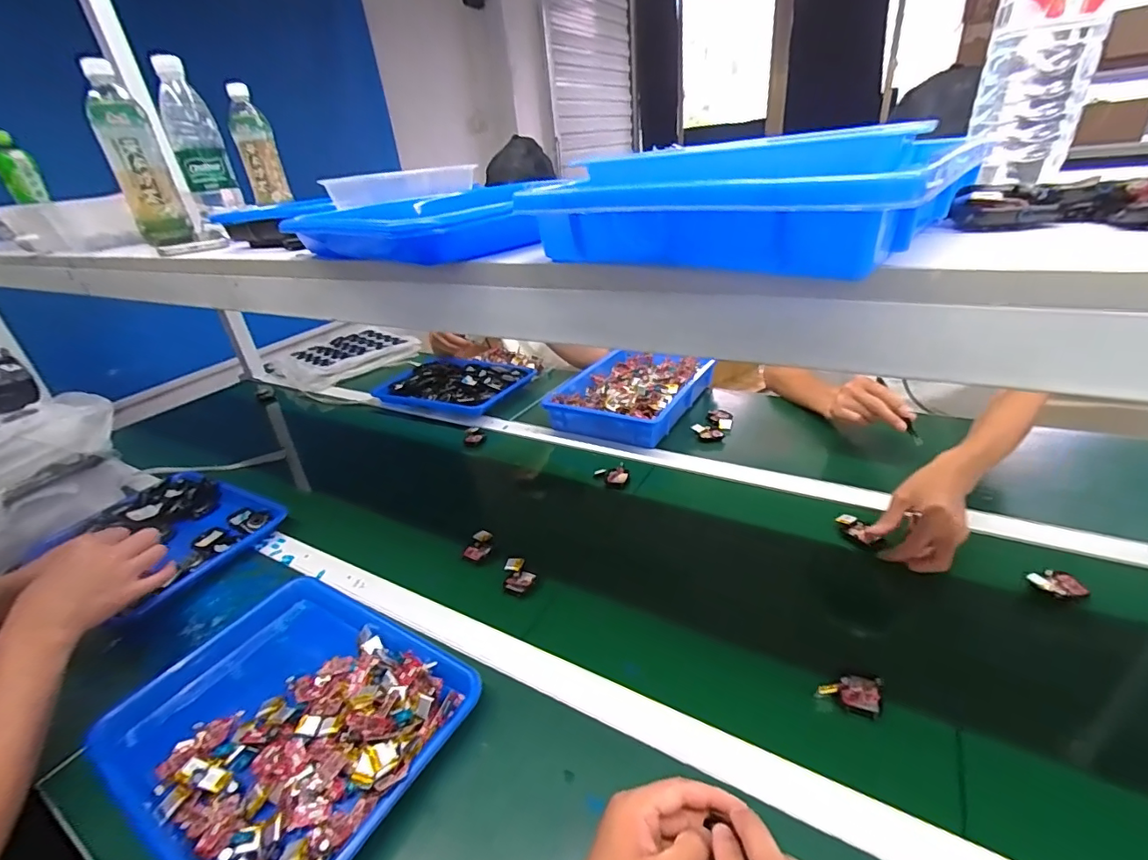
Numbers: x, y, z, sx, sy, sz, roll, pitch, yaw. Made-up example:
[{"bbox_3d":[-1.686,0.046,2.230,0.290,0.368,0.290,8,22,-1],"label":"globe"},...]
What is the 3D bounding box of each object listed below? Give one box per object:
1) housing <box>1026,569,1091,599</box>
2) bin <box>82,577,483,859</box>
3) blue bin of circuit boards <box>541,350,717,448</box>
[{"bbox_3d":[0.544,0.173,0.573,0.049,0.010,0.040,-12,29,-9],"label":"housing"},{"bbox_3d":[-0.289,0.297,0.525,0.340,0.061,0.263,11,33,30],"label":"bin"},{"bbox_3d":[0.126,-0.086,1.074,0.257,0.064,0.346,11,33,30],"label":"blue bin of circuit boards"}]

